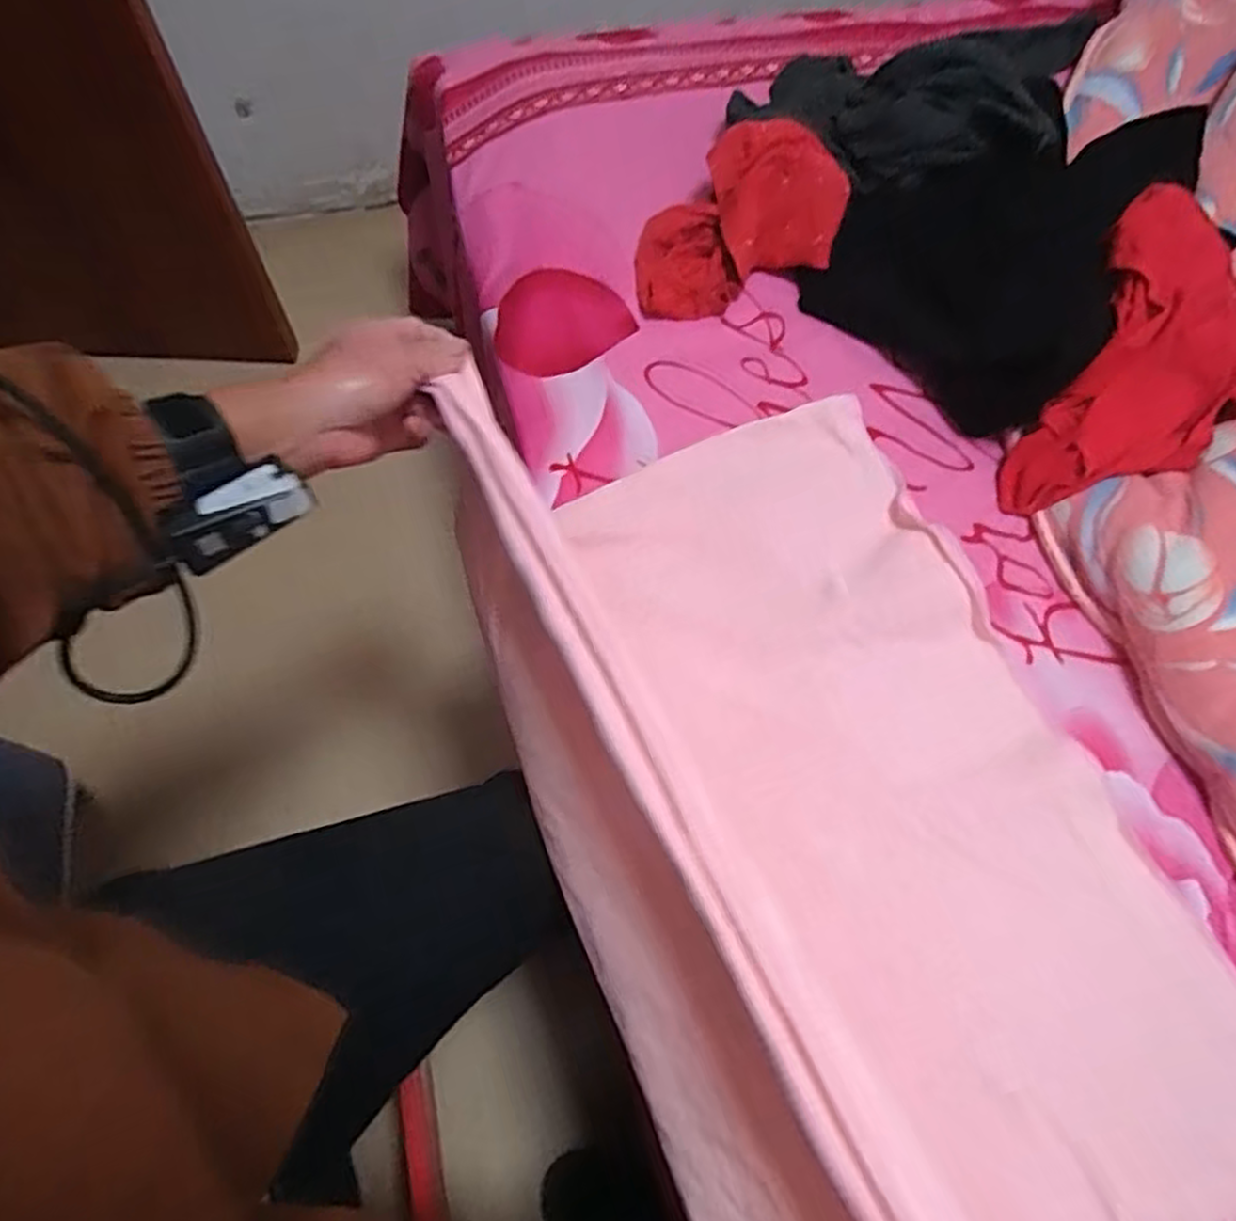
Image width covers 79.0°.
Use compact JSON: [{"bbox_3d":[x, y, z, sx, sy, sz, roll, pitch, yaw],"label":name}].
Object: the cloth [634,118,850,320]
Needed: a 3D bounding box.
[{"bbox_3d":[0.112,-0.384,0.733,0.234,0.043,0.159,-28,84,3],"label":"cloth"}]

